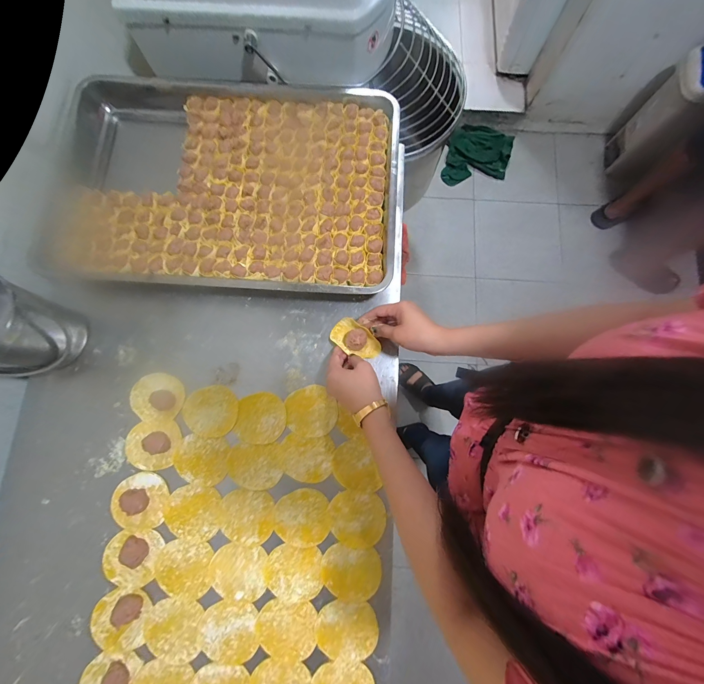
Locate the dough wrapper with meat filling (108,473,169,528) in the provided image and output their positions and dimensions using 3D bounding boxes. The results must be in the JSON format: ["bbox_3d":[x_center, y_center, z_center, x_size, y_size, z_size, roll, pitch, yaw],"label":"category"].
[{"bbox_3d":[-0.322,0.239,0.454,0.079,0.020,0.075,0,78,-1],"label":"dough wrapper with meat filling"}]

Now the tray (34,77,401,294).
[{"bbox_3d":[-0.240,-0.283,0.545,0.636,0.056,0.400,4,78,0],"label":"tray"}]

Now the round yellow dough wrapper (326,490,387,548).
[{"bbox_3d":[0.007,0.266,0.457,0.086,0.010,0.075,0,76,3],"label":"round yellow dough wrapper"}]

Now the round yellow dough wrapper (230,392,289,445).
[{"bbox_3d":[-0.145,0.121,0.484,0.079,0.004,0.078,0,78,-1],"label":"round yellow dough wrapper"}]

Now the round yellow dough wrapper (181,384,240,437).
[{"bbox_3d":[-0.229,0.110,0.491,0.090,0.005,0.077,2,78,0],"label":"round yellow dough wrapper"}]

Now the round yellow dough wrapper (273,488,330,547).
[{"bbox_3d":[-0.077,0.266,0.460,0.080,0.008,0.077,0,78,-2],"label":"round yellow dough wrapper"}]

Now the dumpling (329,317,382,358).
[{"bbox_3d":[0.005,-0.003,0.495,0.084,0.032,0.045,39,80,7],"label":"dumpling"}]

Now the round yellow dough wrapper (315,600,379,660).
[{"bbox_3d":[-0.007,0.408,0.430,0.086,0.004,0.068,2,78,0],"label":"round yellow dough wrapper"}]

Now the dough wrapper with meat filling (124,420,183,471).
[{"bbox_3d":[-0.312,0.162,0.471,0.086,0.011,0.071,-3,78,-1],"label":"dough wrapper with meat filling"}]

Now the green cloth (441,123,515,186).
[{"bbox_3d":[0.617,-0.913,1.491,0.306,0.030,0.306,11,91,-1],"label":"green cloth"}]

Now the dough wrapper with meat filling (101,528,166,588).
[{"bbox_3d":[-0.324,0.319,0.445,0.084,0.013,0.075,-5,78,-2],"label":"dough wrapper with meat filling"}]

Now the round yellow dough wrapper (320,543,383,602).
[{"bbox_3d":[-0.001,0.338,0.445,0.086,0.006,0.070,6,78,1],"label":"round yellow dough wrapper"}]

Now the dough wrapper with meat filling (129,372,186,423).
[{"bbox_3d":[-0.318,0.090,0.495,0.087,0.005,0.075,25,78,5],"label":"dough wrapper with meat filling"}]

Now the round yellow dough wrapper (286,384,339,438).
[{"bbox_3d":[-0.064,0.110,0.487,0.080,0.004,0.078,0,78,-1],"label":"round yellow dough wrapper"}]

